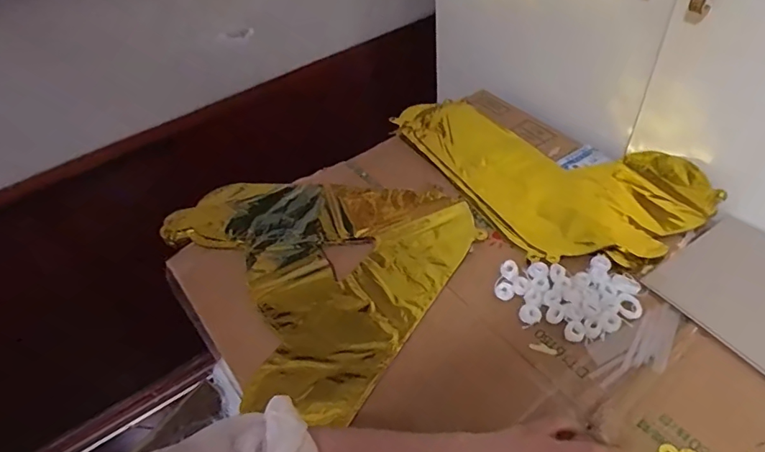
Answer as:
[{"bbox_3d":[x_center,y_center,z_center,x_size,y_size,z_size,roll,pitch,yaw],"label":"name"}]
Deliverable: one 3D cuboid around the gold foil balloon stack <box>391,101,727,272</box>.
[{"bbox_3d":[0.210,-0.096,0.686,0.227,0.039,0.404,-26,50,-17],"label":"gold foil balloon stack"}]

